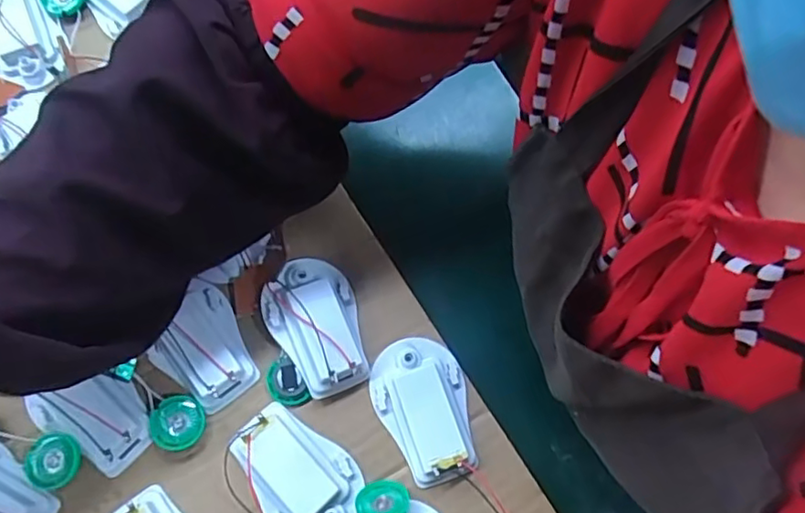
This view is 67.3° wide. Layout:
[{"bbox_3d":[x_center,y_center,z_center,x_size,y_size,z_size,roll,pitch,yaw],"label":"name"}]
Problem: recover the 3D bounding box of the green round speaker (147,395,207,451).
[{"bbox_3d":[-0.127,0.092,0.335,0.029,0.011,0.028,1,73,-2],"label":"green round speaker"}]

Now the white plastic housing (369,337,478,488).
[{"bbox_3d":[0.011,0.085,0.340,0.051,0.017,0.079,-11,74,-5],"label":"white plastic housing"}]

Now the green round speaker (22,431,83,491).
[{"bbox_3d":[-0.190,0.111,0.328,0.027,0.005,0.029,1,73,-2],"label":"green round speaker"}]

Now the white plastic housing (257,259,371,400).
[{"bbox_3d":[-0.051,0.038,0.348,0.051,0.024,0.080,-16,75,-7],"label":"white plastic housing"}]

